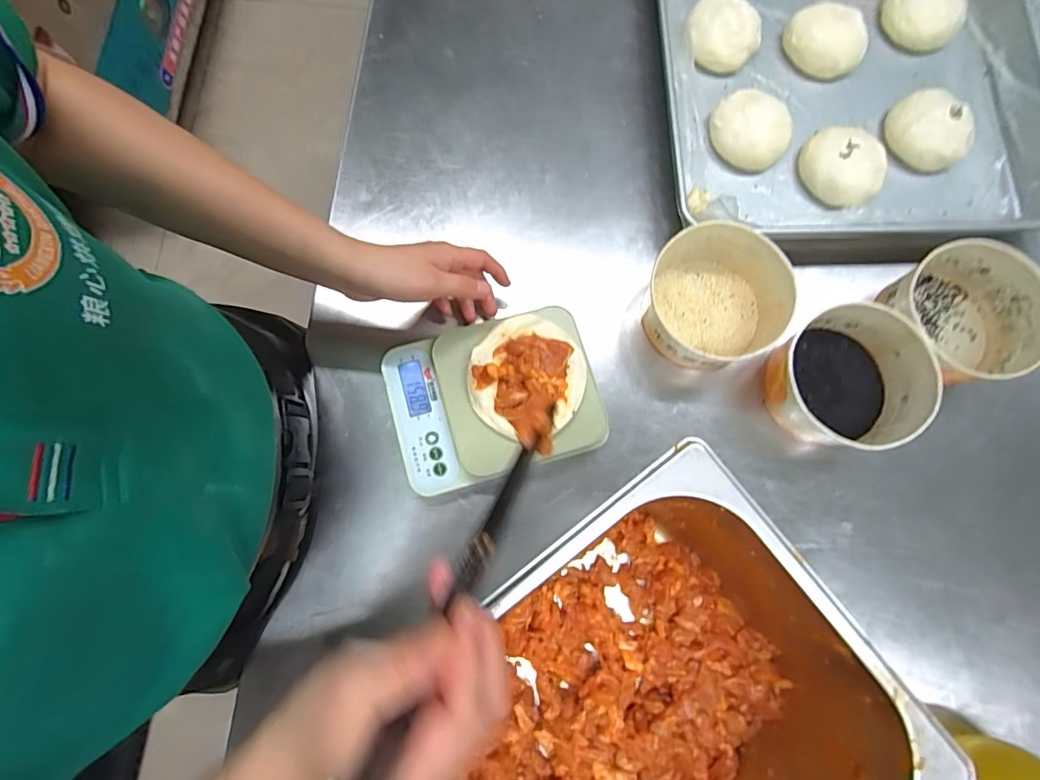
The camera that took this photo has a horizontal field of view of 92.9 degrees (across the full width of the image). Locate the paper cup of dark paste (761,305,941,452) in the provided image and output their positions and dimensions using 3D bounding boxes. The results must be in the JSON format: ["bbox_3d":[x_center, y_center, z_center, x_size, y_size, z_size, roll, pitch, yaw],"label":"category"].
[{"bbox_3d":[0.304,-0.007,0.466,0.131,0.074,0.126,0,79,-1],"label":"paper cup of dark paste"}]

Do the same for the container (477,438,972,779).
[{"bbox_3d":[0.081,0.250,0.372,0.323,0.153,0.253,-42,82,-8],"label":"container"}]

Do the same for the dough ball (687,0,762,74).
[{"bbox_3d":[0.226,-0.402,0.557,0.084,0.041,0.072,24,79,4],"label":"dough ball"}]

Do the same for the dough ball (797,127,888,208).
[{"bbox_3d":[0.346,-0.241,0.528,0.088,0.040,0.080,0,79,-1],"label":"dough ball"}]

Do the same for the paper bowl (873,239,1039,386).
[{"bbox_3d":[0.425,-0.071,0.482,0.130,0.068,0.127,0,79,-1],"label":"paper bowl"}]

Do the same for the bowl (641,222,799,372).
[{"bbox_3d":[0.185,-0.088,0.483,0.129,0.071,0.123,0,79,-1],"label":"bowl"}]

